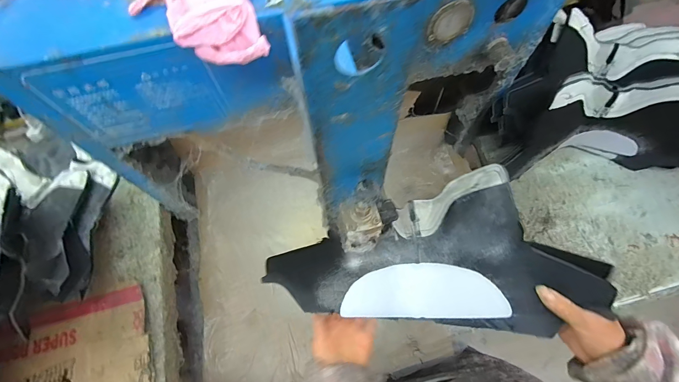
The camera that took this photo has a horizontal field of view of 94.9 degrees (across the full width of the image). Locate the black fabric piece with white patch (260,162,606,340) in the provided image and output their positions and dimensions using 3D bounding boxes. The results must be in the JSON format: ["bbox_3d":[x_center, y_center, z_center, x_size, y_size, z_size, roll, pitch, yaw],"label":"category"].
[{"bbox_3d":[0.109,0.086,0.451,0.405,0.082,0.219,-11,66,13],"label":"black fabric piece with white patch"}]

